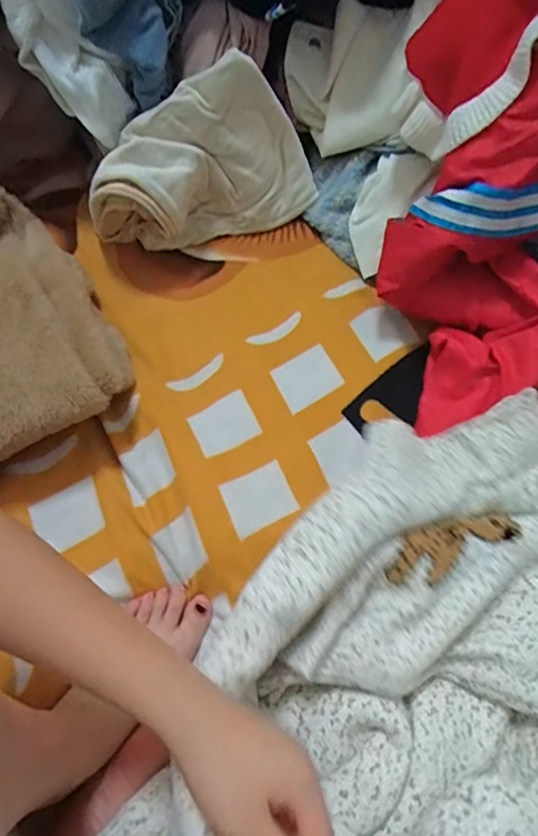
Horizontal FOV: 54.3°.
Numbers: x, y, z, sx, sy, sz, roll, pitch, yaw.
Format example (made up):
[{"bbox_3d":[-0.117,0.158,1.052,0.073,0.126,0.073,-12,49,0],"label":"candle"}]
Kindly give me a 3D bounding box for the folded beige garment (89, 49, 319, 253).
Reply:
[{"bbox_3d":[-0.082,-0.284,0.609,0.261,0.155,0.089,-20,65,-7],"label":"folded beige garment"}]

